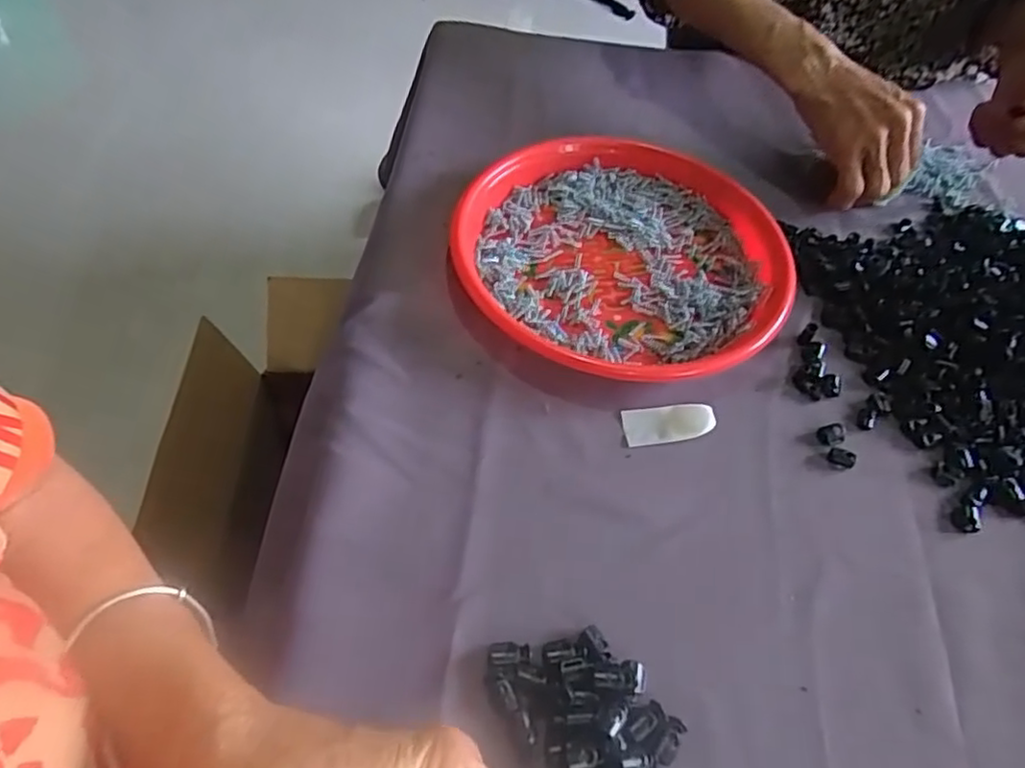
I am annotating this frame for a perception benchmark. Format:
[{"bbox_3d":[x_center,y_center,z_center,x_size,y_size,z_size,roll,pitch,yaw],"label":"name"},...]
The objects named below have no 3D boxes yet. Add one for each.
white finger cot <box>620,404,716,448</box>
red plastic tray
[{"bbox_3d":[0.098,0.023,0.414,0.056,0.006,0.026,-5,55,-8],"label":"white finger cot"},{"bbox_3d":[0.079,-0.094,0.483,0.233,0.028,0.220,12,55,4],"label":"red plastic tray"}]

